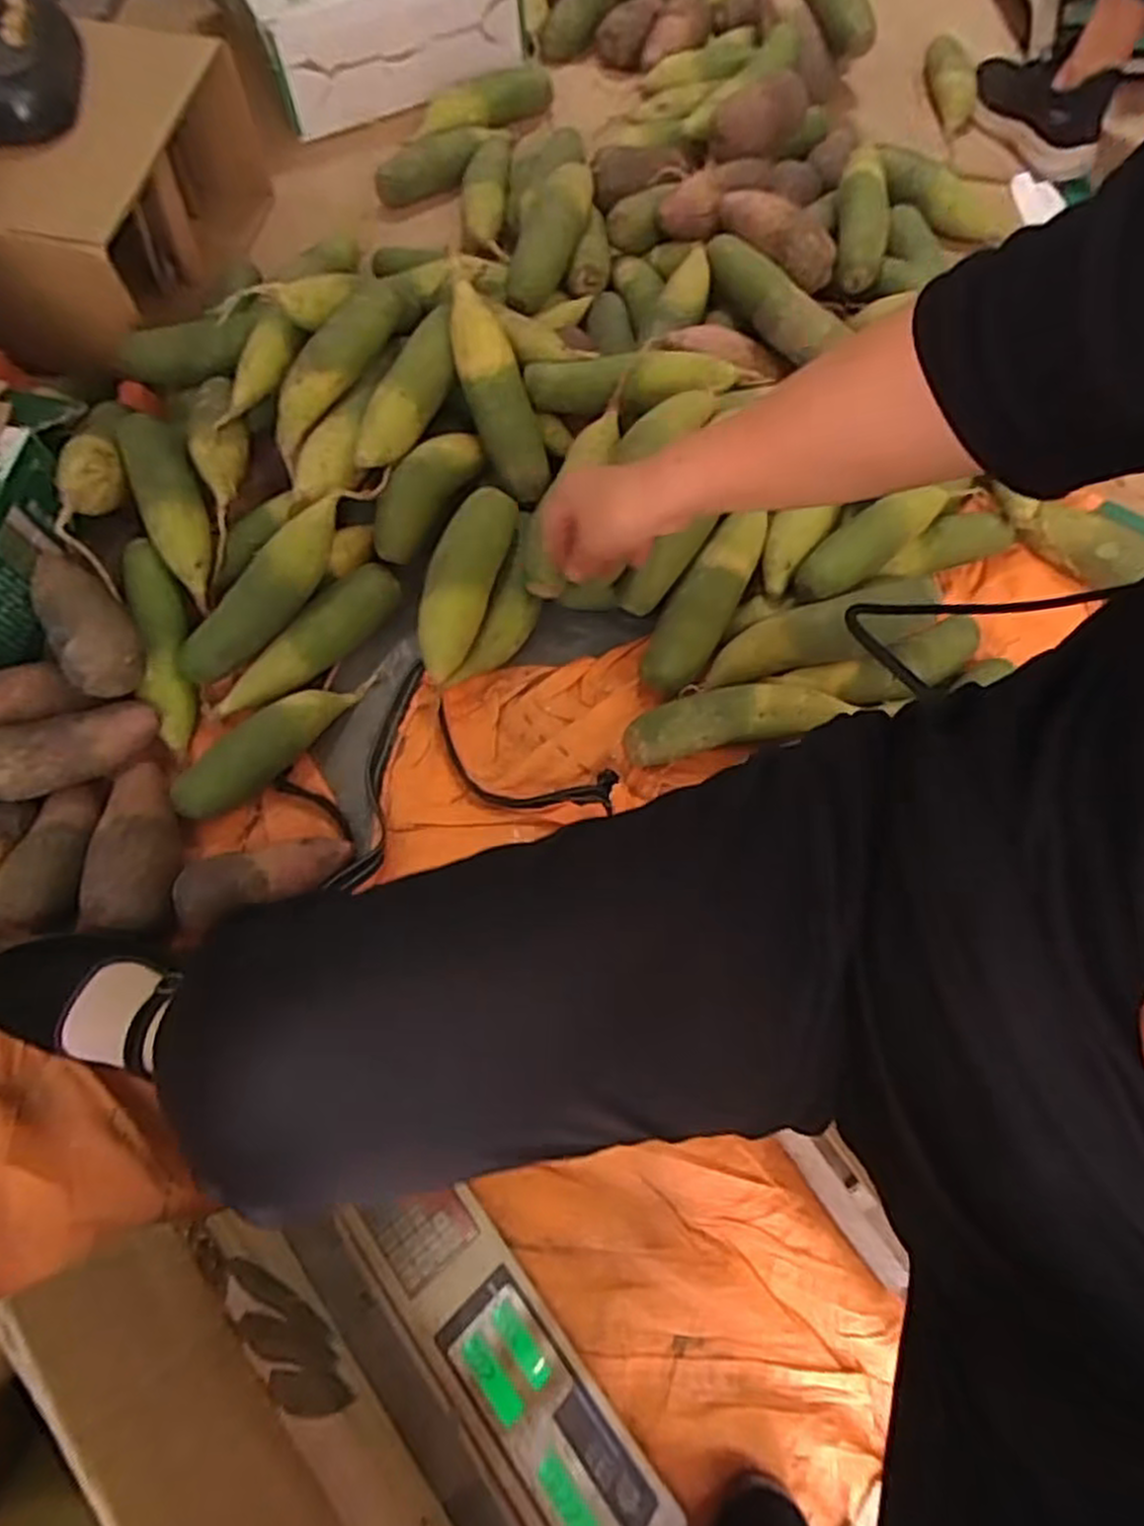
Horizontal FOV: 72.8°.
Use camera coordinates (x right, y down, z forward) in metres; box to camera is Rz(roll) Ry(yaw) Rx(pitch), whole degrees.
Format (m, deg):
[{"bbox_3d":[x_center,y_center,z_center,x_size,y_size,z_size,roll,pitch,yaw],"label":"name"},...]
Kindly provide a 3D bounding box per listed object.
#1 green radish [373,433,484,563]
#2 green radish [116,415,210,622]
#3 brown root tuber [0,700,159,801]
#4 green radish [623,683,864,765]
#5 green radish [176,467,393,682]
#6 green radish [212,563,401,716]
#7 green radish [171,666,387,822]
[{"bbox_3d":[-0.147,-0.271,0.768,0.046,0.052,0.152,35,86,11],"label":"green radish"},{"bbox_3d":[-0.390,-0.256,0.759,0.058,0.047,0.204,-24,72,-9],"label":"green radish"},{"bbox_3d":[-0.442,-0.016,0.680,0.144,0.052,0.055,-23,72,-24],"label":"brown root tuber"},{"bbox_3d":[0.148,-0.042,0.725,0.199,0.053,0.061,-9,70,-4],"label":"green radish"},{"bbox_3d":[-0.270,-0.170,0.721,0.249,0.061,0.050,-45,76,6],"label":"green radish"},{"bbox_3d":[-0.247,-0.114,0.737,0.046,0.048,0.203,42,75,13],"label":"green radish"},{"bbox_3d":[-0.272,-0.027,0.716,0.052,0.046,0.213,43,75,13],"label":"green radish"}]

